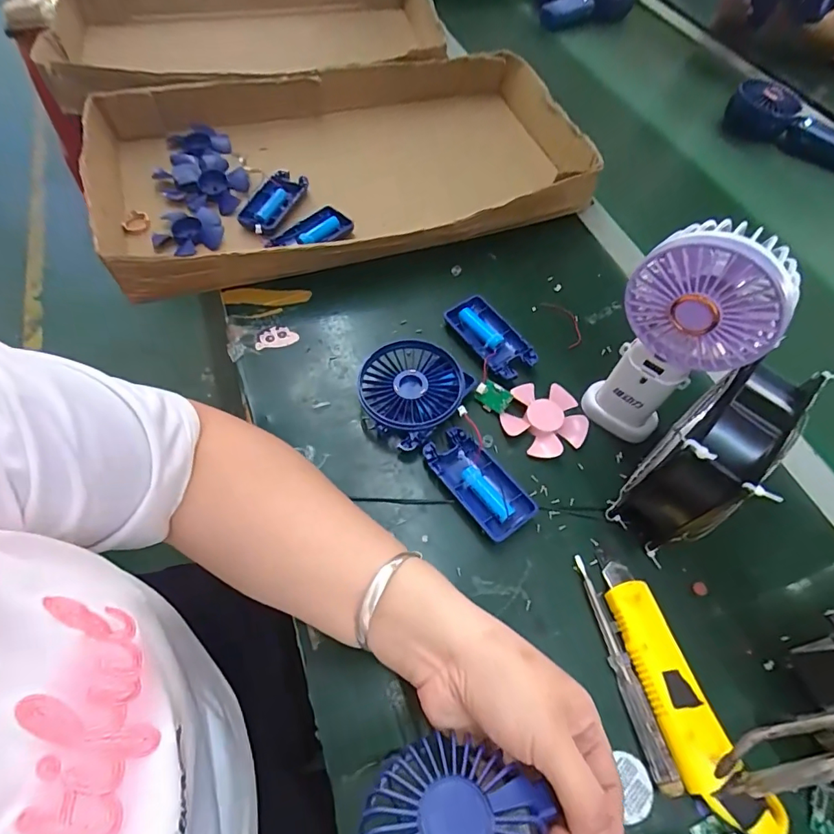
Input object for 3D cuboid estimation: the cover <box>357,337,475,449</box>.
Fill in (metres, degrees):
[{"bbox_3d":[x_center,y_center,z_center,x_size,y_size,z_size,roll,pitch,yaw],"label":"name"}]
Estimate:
[{"bbox_3d":[-0.004,-0.023,0.406,0.083,0.026,0.090,32,63,15],"label":"cover"}]

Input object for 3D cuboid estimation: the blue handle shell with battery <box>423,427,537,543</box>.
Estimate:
[{"bbox_3d":[0.048,0.052,0.372,0.044,0.014,0.092,-34,67,-20],"label":"blue handle shell with battery"}]

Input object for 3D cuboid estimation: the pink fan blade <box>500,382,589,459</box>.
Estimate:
[{"bbox_3d":[0.111,0.000,0.408,0.071,0.010,0.070,1,59,-2],"label":"pink fan blade"}]

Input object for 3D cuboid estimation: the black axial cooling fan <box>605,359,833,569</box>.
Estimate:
[{"bbox_3d":[0.201,0.029,0.328,0.058,0.118,0.111,40,66,19],"label":"black axial cooling fan"}]

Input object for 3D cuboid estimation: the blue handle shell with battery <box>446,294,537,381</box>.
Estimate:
[{"bbox_3d":[0.072,-0.076,0.448,0.049,0.012,0.091,-29,65,-18],"label":"blue handle shell with battery"}]

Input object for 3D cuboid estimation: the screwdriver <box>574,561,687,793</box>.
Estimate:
[{"bbox_3d":[0.133,0.161,0.310,0.012,0.015,0.137,-9,60,-8],"label":"screwdriver"}]

